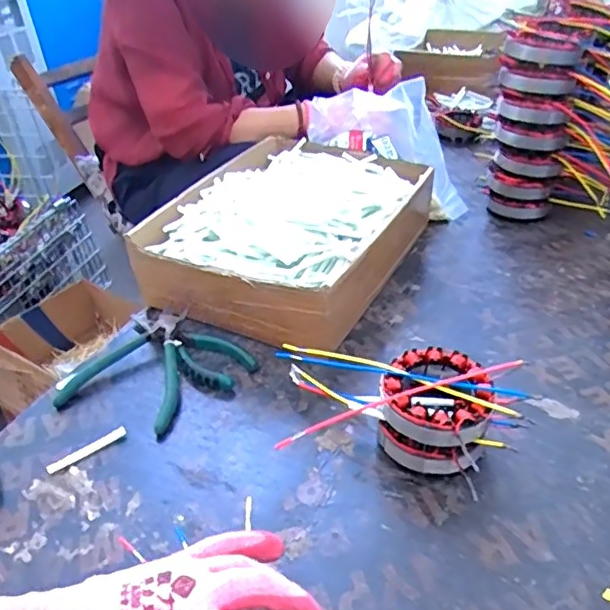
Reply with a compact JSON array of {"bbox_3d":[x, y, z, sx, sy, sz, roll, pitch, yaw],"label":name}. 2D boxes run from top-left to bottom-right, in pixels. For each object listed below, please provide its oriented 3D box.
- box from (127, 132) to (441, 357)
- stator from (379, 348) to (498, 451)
[{"bbox_3d":[-0.012,-0.101,0.688,0.247,0.111,0.330,16,40,24],"label":"box"},{"bbox_3d":[0.105,0.073,0.461,0.085,0.032,0.089,4,37,12],"label":"stator"}]

